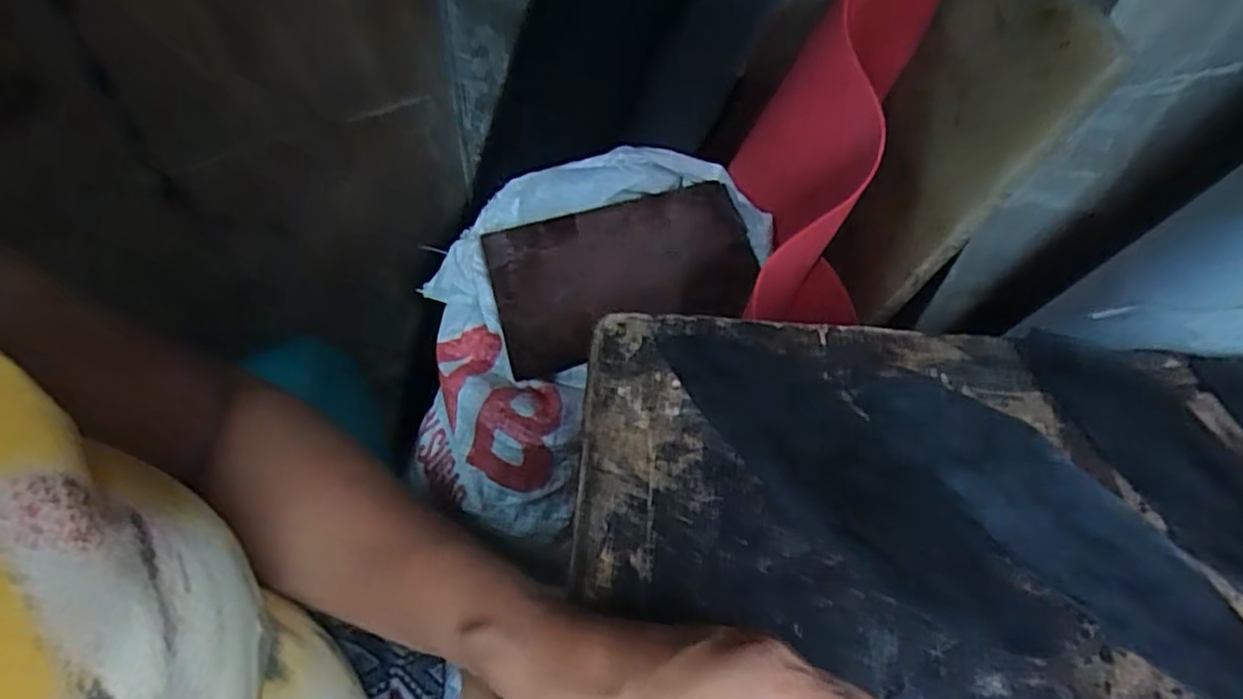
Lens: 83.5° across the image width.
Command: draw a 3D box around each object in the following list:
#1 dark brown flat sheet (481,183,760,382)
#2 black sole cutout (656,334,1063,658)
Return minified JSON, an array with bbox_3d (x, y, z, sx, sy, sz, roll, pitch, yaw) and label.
[{"bbox_3d":[0.000,-0.082,0.758,0.275,0.018,0.170,-16,70,-4],"label":"dark brown flat sheet"},{"bbox_3d":[0.107,0.061,0.345,0.067,0.004,0.215,-29,60,-23],"label":"black sole cutout"}]

